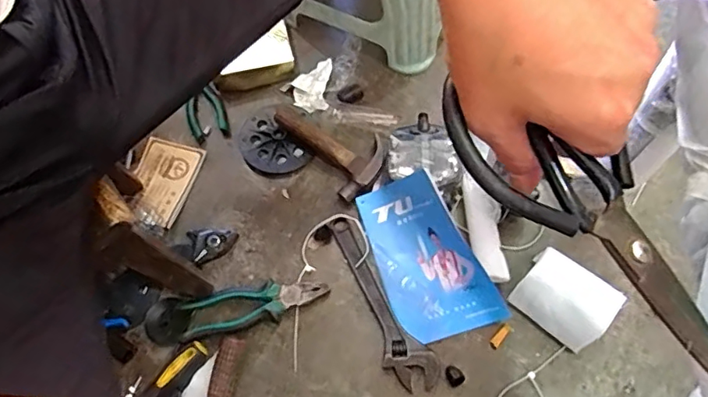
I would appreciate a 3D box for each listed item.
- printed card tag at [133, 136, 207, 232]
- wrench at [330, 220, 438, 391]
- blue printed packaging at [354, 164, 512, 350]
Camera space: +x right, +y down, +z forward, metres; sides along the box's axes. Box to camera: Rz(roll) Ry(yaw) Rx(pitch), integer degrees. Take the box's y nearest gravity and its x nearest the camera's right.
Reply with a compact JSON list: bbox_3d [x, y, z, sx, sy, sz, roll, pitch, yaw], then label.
[{"bbox_3d":[-0.278,-0.025,0.760,0.087,0.009,0.128,13,66,9],"label":"printed card tag"},{"bbox_3d":[0.029,0.127,0.666,0.055,0.012,0.237,-26,66,-9],"label":"wrench"},{"bbox_3d":[0.077,0.066,0.651,0.116,0.094,0.228,-30,67,-10],"label":"blue printed packaging"}]

